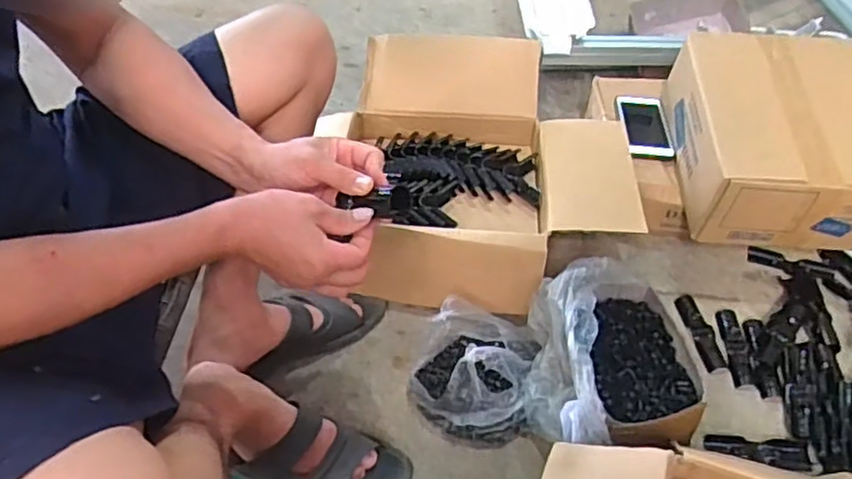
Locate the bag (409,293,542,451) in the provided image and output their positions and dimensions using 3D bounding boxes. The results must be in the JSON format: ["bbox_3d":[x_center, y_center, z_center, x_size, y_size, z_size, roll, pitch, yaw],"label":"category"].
[{"bbox_3d":[0.064,0.164,0.888,0.162,0.116,0.174,7,47,6],"label":"bag"}]

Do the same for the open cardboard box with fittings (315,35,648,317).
[{"bbox_3d":[0.078,-0.109,1.072,0.489,0.200,0.448,8,47,8],"label":"open cardboard box with fittings"}]

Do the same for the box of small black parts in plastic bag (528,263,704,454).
[{"bbox_3d":[0.234,0.156,0.895,0.212,0.112,0.265,-2,46,-2],"label":"box of small black parts in plastic bag"}]

